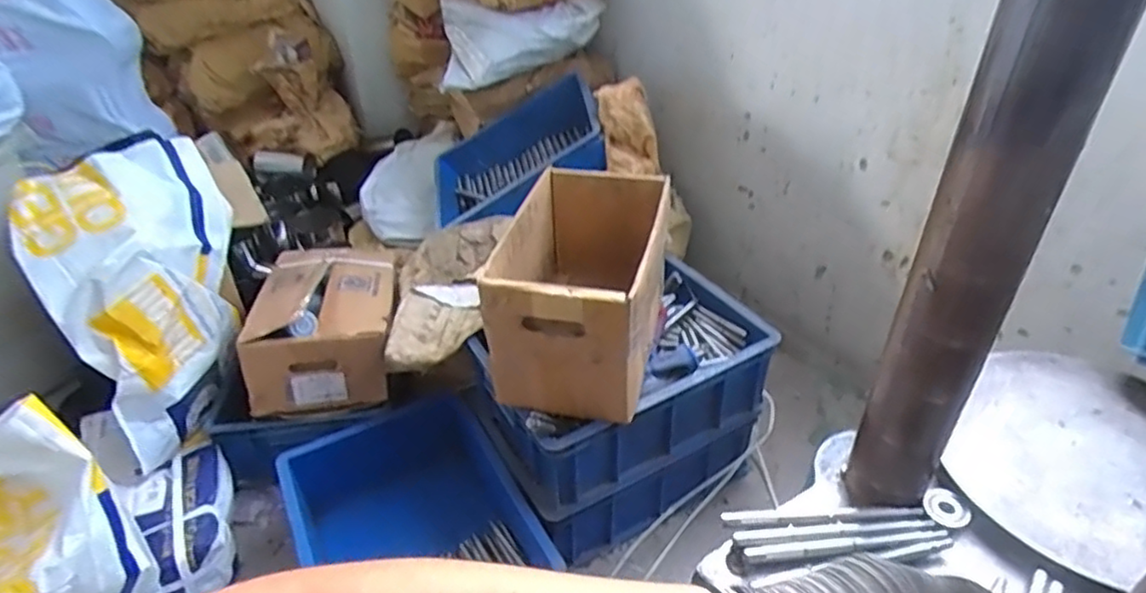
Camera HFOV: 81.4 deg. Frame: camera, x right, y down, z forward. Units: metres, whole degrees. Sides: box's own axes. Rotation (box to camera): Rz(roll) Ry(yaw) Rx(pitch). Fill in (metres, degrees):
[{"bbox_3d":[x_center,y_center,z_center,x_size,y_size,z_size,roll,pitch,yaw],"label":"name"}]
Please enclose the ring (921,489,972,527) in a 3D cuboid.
[{"bbox_3d":[0.308,0.174,0.548,0.035,0.006,0.034,-1,36,1],"label":"ring"}]

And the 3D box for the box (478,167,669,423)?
[{"bbox_3d":[0.020,-0.016,0.935,0.195,0.198,0.310,7,37,12],"label":"box"}]

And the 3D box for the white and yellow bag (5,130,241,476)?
[{"bbox_3d":[-0.654,-0.010,1.060,0.282,0.356,0.293,-29,44,-32],"label":"white and yellow bag"}]

